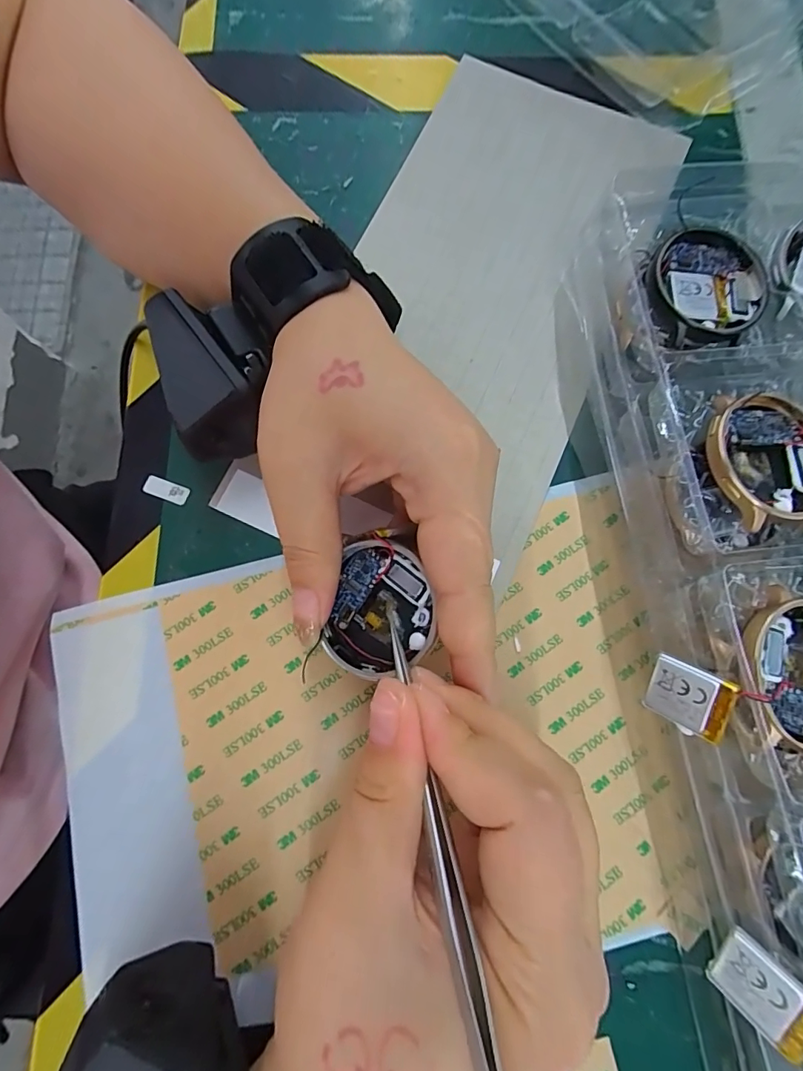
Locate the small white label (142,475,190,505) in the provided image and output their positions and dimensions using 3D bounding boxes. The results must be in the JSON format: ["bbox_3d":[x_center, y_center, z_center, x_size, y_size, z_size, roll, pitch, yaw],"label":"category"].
[{"bbox_3d":[-0.103,-0.020,0.207,0.020,0.004,0.008,19,92,-3],"label":"small white label"}]

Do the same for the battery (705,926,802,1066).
[{"bbox_3d":[0.096,0.122,0.125,0.004,0.023,0.019,6,109,-38],"label":"battery"}]

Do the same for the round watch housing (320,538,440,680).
[{"bbox_3d":[-0.006,0.024,0.154,0.035,0.012,0.042,18,104,16],"label":"round watch housing"}]

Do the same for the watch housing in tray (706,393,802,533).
[{"bbox_3d":[0.125,-0.025,0.161,0.045,0.014,0.043,0,77,0],"label":"watch housing in tray"}]

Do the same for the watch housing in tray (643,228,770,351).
[{"bbox_3d":[0.116,-0.091,0.176,0.045,0.010,0.045,0,77,0],"label":"watch housing in tray"}]

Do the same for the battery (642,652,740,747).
[{"bbox_3d":[0.086,0.049,0.142,0.022,0.004,0.020,24,110,42],"label":"battery"}]

